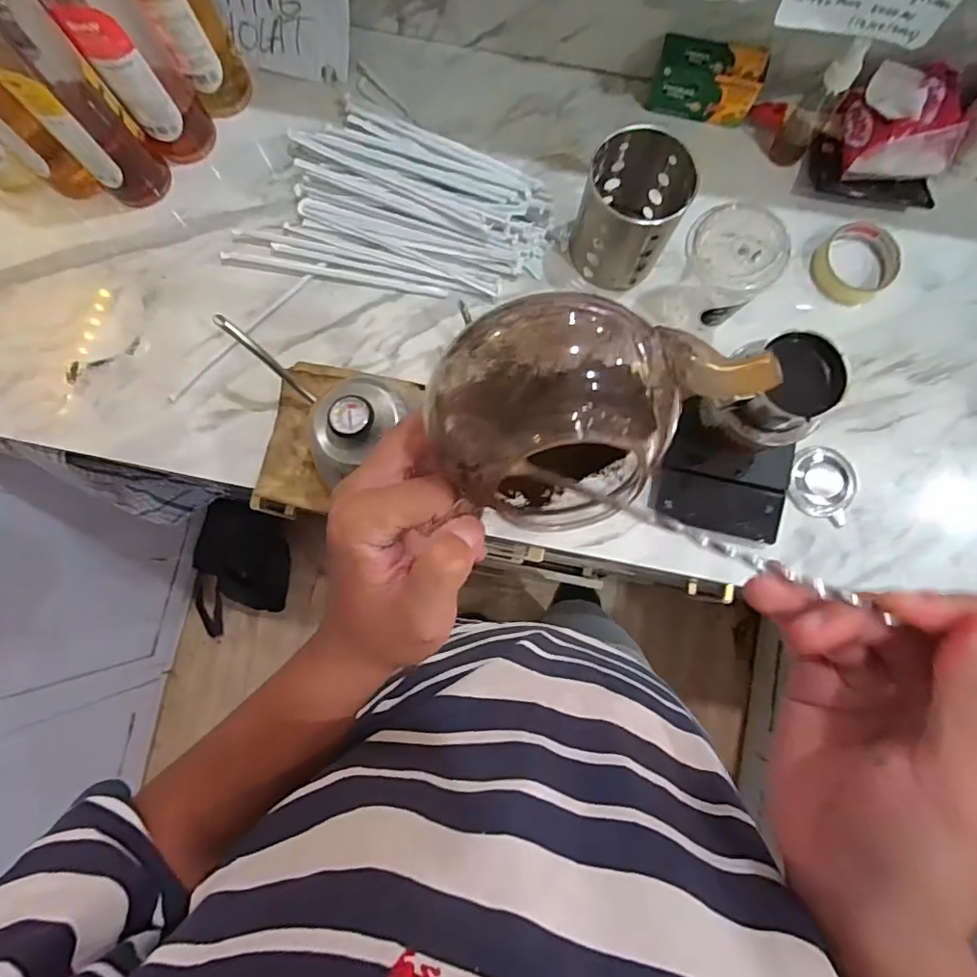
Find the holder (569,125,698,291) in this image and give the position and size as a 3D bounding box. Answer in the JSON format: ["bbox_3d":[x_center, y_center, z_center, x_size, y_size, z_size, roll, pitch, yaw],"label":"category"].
[{"bbox_3d":[0.143,-0.281,0.579,0.092,0.114,0.104,19,84,2],"label":"holder"}]

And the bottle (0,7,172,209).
[{"bbox_3d":[-0.407,-0.375,0.513,0.073,0.262,0.079,-43,85,-5],"label":"bottle"}]

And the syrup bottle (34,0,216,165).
[{"bbox_3d":[-0.354,-0.425,0.525,0.071,0.270,0.069,0,83,0],"label":"syrup bottle"}]

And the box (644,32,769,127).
[{"bbox_3d":[0.244,-0.457,0.631,0.114,0.063,0.047,10,83,1],"label":"box"}]

